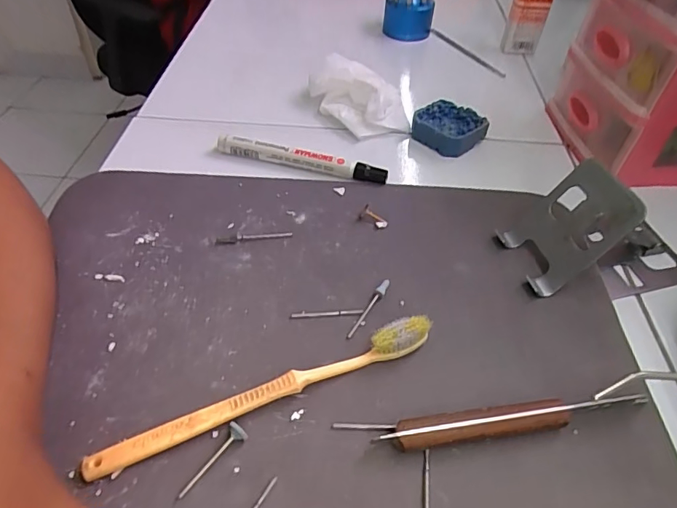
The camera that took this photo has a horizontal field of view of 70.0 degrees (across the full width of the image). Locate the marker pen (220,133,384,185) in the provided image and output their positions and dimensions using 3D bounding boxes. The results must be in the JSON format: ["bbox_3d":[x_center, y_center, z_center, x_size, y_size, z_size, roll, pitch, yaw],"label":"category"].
[{"bbox_3d":[-0.032,-0.078,0.397,0.144,0.018,0.011,14,47,10],"label":"marker pen"}]

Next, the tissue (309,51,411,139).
[{"bbox_3d":[0.016,-0.152,0.458,0.060,0.030,0.106,-24,52,-23],"label":"tissue"}]

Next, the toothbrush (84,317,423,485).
[{"bbox_3d":[-0.035,0.070,0.251,0.184,0.019,0.014,-17,49,-18],"label":"toothbrush"}]

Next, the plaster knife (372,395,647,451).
[{"bbox_3d":[0.092,0.085,0.246,0.143,0.015,0.014,-5,47,-8],"label":"plaster knife"}]

